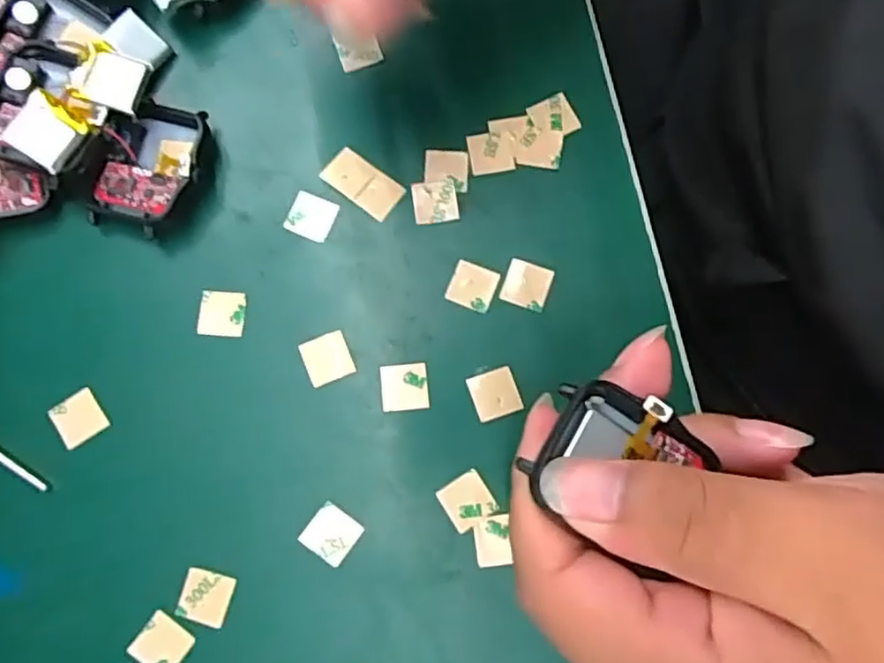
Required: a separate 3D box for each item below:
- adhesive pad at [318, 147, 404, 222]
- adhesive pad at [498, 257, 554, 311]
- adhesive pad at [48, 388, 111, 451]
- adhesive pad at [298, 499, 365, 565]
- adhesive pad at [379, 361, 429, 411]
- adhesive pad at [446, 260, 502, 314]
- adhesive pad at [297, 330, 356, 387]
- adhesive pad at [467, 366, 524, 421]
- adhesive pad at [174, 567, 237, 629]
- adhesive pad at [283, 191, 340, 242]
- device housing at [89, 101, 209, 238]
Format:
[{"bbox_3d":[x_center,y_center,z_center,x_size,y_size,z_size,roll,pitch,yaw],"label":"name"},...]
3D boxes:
[{"bbox_3d":[-0.028,-0.053,0.232,0.028,0.004,0.015,38,82,6],"label":"adhesive pad"},{"bbox_3d":[0.030,-0.017,0.224,0.016,0.004,0.016,19,80,3],"label":"adhesive pad"},{"bbox_3d":[-0.121,0.028,0.216,0.015,0.004,0.016,-35,82,-6],"label":"adhesive pad"},{"bbox_3d":[-0.035,0.065,0.210,0.016,0.004,0.015,36,76,6],"label":"adhesive pad"},{"bbox_3d":[-0.013,0.018,0.218,0.015,0.004,0.015,-6,80,-1],"label":"adhesive pad"},{"bbox_3d":[0.011,-0.016,0.224,0.015,0.004,0.015,22,80,4],"label":"adhesive pad"},{"bbox_3d":[-0.039,0.009,0.220,0.015,0.004,0.016,-22,80,-4],"label":"adhesive pad"},{"bbox_3d":[0.018,0.020,0.217,0.015,0.004,0.015,-19,80,-4],"label":"adhesive pad"},{"bbox_3d":[-0.075,0.084,0.205,0.016,0.004,0.015,15,80,2],"label":"adhesive pad"},{"bbox_3d":[-0.046,-0.041,0.229,0.016,0.004,0.015,22,80,4],"label":"adhesive pad"},{"bbox_3d":[-0.100,-0.057,0.226,0.035,0.015,0.046,16,80,3],"label":"device housing"}]

